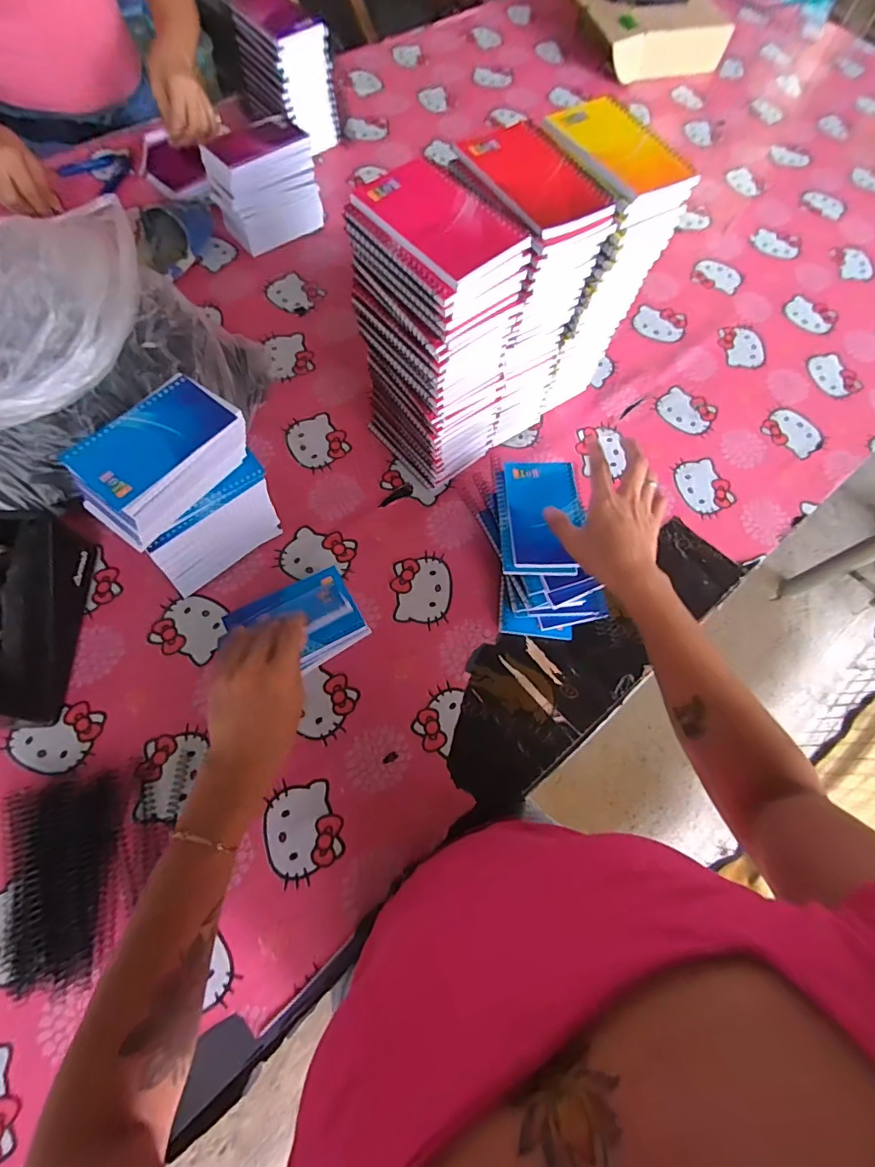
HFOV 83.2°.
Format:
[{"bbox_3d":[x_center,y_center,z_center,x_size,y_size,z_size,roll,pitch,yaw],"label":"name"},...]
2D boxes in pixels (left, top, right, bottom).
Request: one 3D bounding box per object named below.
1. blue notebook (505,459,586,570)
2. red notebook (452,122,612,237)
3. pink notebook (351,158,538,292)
[{"bbox_3d":[0.123,-0.081,0.551,0.084,0.010,0.134,-1,68,-4],"label":"blue notebook"},{"bbox_3d":[0.084,-0.348,0.420,0.087,0.006,0.133,-28,73,-14],"label":"red notebook"},{"bbox_3d":[0.002,-0.293,0.393,0.088,0.013,0.130,-39,76,-17],"label":"pink notebook"}]

